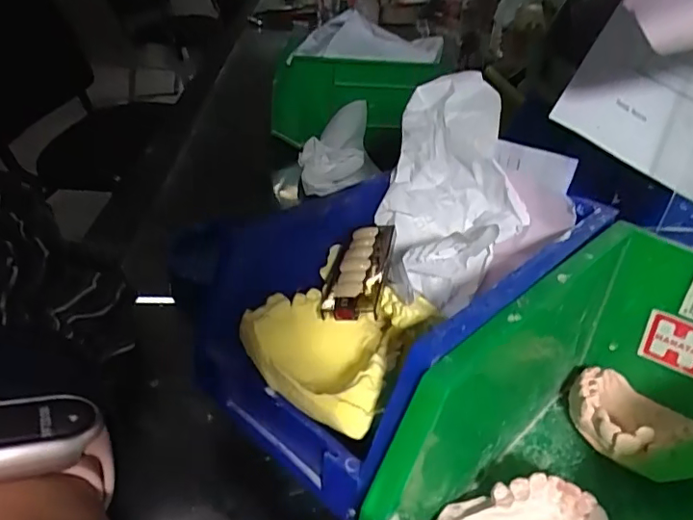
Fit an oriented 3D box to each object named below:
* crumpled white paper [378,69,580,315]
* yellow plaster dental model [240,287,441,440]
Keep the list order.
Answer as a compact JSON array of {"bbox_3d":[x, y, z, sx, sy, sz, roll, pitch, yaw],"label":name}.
[{"bbox_3d":[0.060,-0.031,0.254,0.083,0.074,0.099,9,33,8],"label":"crumpled white paper"},{"bbox_3d":[-0.003,0.035,0.210,0.065,0.030,0.057,30,41,35],"label":"yellow plaster dental model"}]

